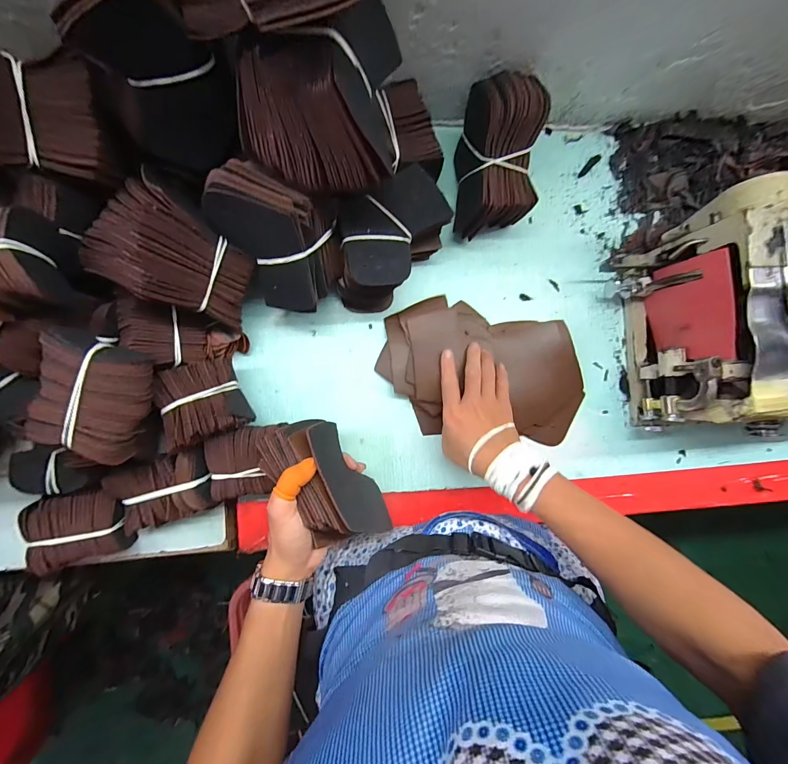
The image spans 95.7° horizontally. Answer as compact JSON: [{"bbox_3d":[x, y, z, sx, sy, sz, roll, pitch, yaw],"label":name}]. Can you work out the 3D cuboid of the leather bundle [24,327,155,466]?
[{"bbox_3d":[-0.274,0.013,0.324,0.082,0.057,0.115,8,89,-6],"label":"leather bundle"}]

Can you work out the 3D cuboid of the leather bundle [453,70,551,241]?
[{"bbox_3d":[0.123,-0.259,0.427,0.081,0.111,0.144,-2,90,-5],"label":"leather bundle"}]

